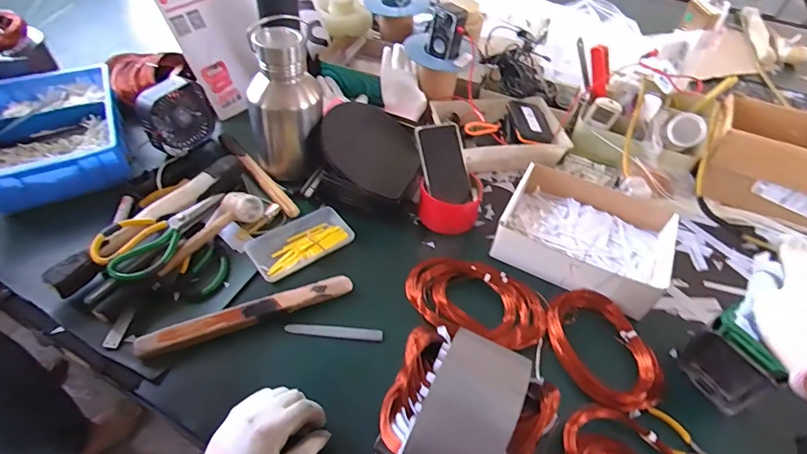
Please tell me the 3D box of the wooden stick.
[{"bbox_3d":[-0.206,0.117,0.589,0.278,0.030,0.031,-18,53,-19],"label":"wooden stick"}]

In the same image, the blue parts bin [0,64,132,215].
[{"bbox_3d":[-0.612,-0.166,0.766,0.210,0.079,0.302,-22,54,-21],"label":"blue parts bin"}]

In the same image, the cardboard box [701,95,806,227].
[{"bbox_3d":[0.690,-0.106,0.785,0.283,0.144,0.158,21,51,14],"label":"cardboard box"}]

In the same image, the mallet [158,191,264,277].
[{"bbox_3d":[-0.279,0.015,0.652,0.065,0.042,0.164,17,50,10],"label":"mallet"}]

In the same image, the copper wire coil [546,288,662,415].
[{"bbox_3d":[0.265,0.167,0.593,0.112,0.021,0.171,-23,61,-4],"label":"copper wire coil"}]

